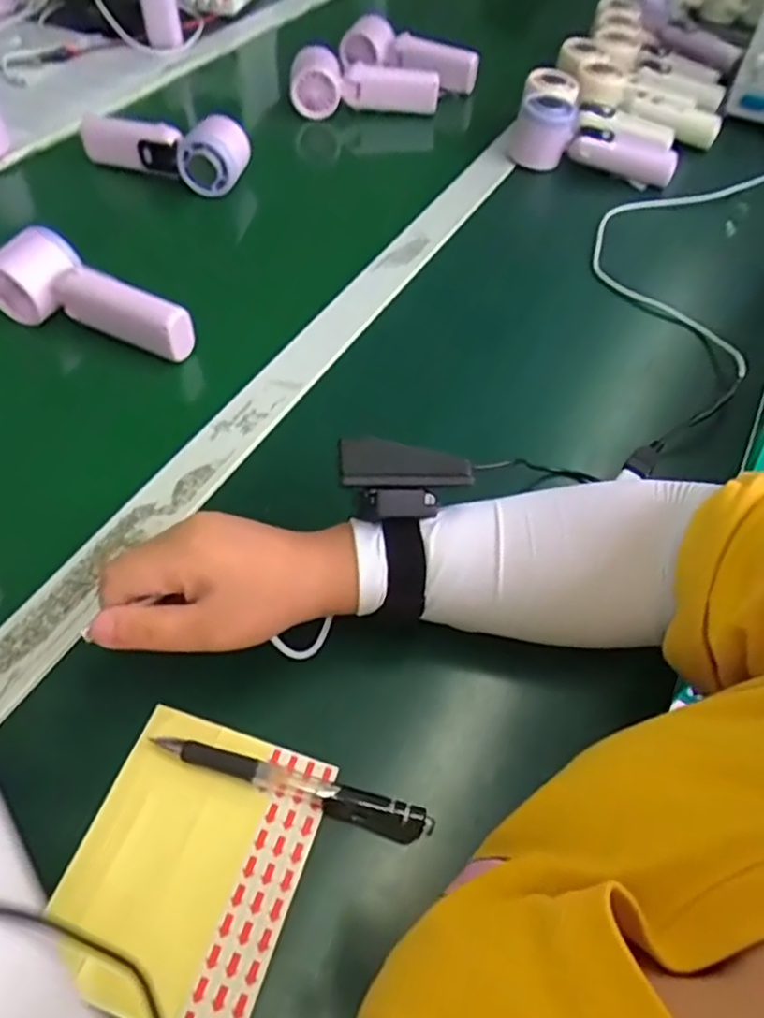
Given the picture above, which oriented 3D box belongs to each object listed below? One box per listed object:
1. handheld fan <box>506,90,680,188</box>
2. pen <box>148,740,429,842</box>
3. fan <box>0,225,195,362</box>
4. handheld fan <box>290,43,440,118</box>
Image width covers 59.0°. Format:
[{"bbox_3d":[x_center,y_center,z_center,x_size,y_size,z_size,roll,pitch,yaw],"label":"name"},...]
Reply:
[{"bbox_3d":[0.221,-0.382,0.712,0.167,0.067,0.064,31,57,20],"label":"handheld fan"},{"bbox_3d":[-0.044,0.134,0.327,0.136,0.011,0.014,14,53,8],"label":"pen"},{"bbox_3d":[-0.222,-0.159,0.510,0.163,0.053,0.052,25,55,16],"label":"fan"},{"bbox_3d":[-0.019,-0.499,0.795,0.172,0.070,0.060,0,52,-3],"label":"handheld fan"}]

